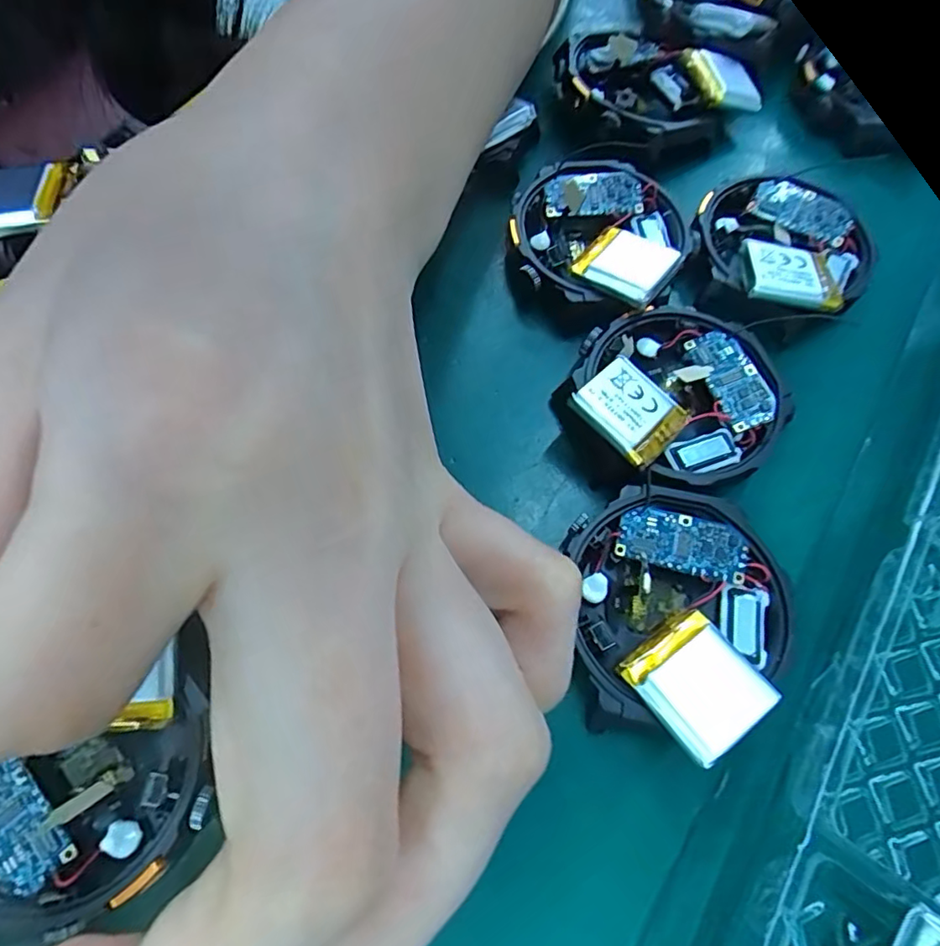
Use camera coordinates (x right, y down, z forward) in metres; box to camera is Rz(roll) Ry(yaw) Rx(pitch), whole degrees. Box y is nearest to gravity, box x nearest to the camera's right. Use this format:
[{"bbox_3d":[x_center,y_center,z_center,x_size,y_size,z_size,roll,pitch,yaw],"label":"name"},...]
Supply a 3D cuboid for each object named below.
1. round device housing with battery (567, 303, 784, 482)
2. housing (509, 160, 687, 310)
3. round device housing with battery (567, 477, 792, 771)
[{"bbox_3d":[0.049,-0.020,0.143,0.050,0.013,0.047,1,68,-3],"label":"round device housing with battery"},{"bbox_3d":[0.035,-0.069,0.163,0.048,0.012,0.050,1,68,-3],"label":"housing"},{"bbox_3d":[0.044,0.028,0.122,0.043,0.012,0.052,-3,68,-4],"label":"round device housing with battery"}]

